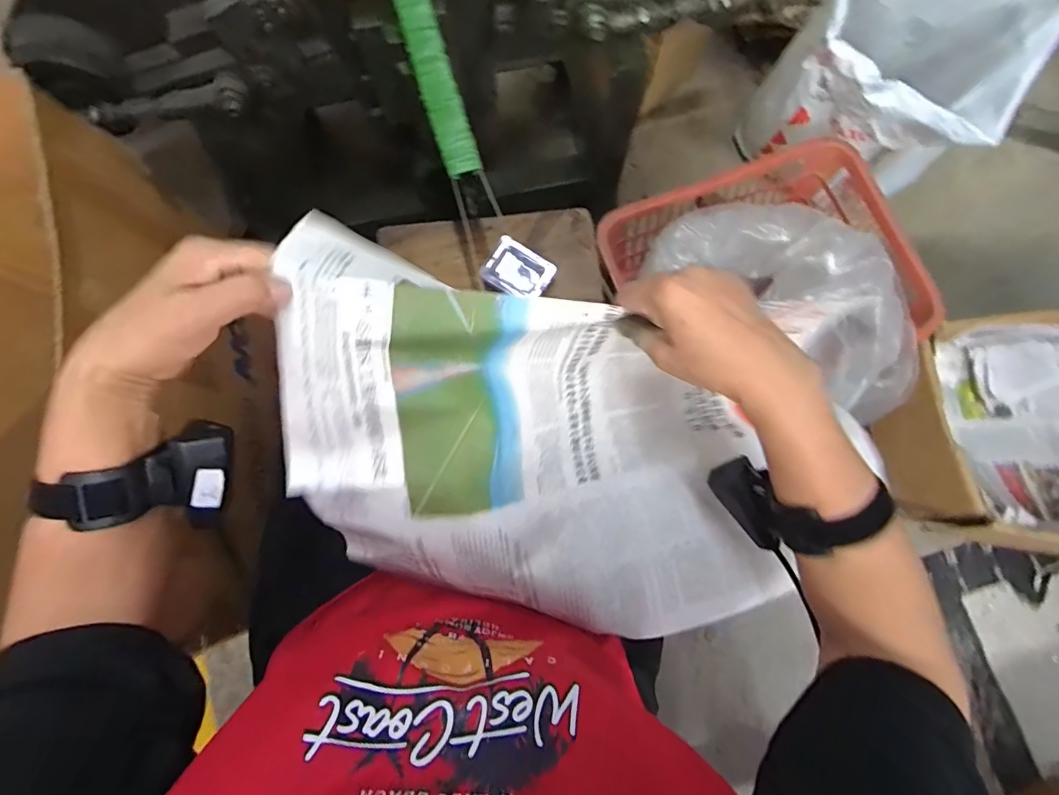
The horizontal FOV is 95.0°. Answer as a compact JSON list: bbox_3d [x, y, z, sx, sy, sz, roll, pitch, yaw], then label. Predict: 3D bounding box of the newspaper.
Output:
[{"bbox_3d":[0.025,0.051,0.378,0.400,0.199,0.226,14,78,5],"label":"newspaper"}]

